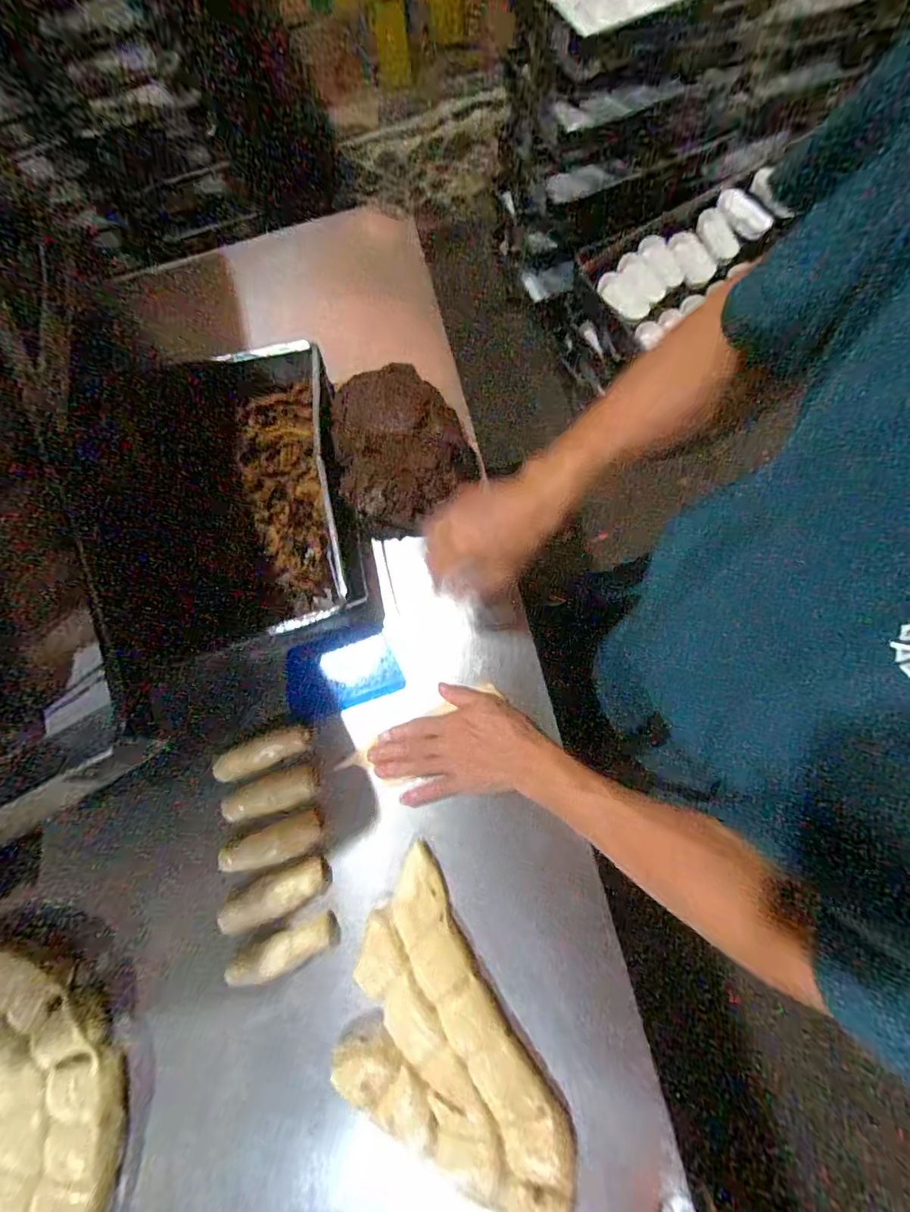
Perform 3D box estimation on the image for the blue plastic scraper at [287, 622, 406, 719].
[{"bbox_3d":[-0.128,0.071,0.520,0.123,0.010,0.083,-19,74,1],"label":"blue plastic scraper"}]

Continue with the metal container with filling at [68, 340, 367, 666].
[{"bbox_3d":[-0.260,-0.124,0.529,0.260,0.085,0.369,-14,75,-3],"label":"metal container with filling"}]

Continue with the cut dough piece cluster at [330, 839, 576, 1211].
[{"bbox_3d":[-0.020,0.393,0.413,0.151,0.034,0.292,-32,74,-2],"label":"cut dough piece cluster"}]

